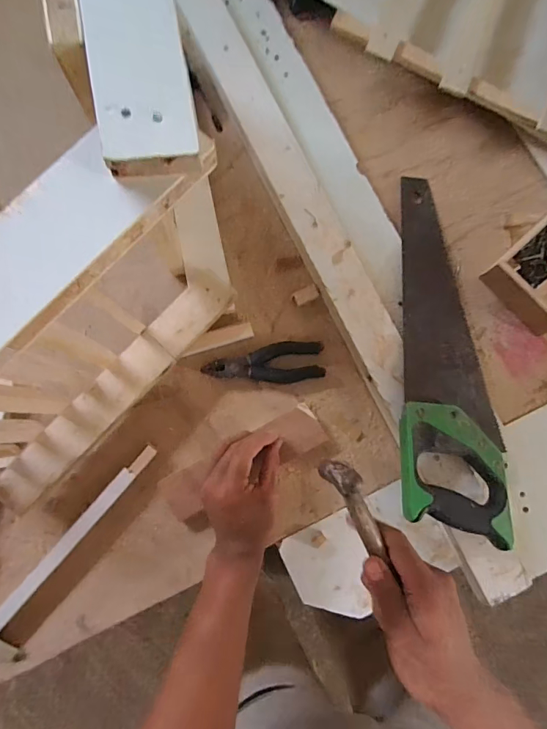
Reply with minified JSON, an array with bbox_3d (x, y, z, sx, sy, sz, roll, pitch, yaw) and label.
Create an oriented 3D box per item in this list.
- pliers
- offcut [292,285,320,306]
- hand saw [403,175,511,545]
[{"bbox_3d":[-0.011,-0.003,0.515,0.142,0.016,0.050,0,83,-1],"label":"pliers"},{"bbox_3d":[0.041,-0.086,0.527,0.033,0.012,0.018,-25,84,-4],"label":"offcut"},{"bbox_3d":[0.193,-0.026,0.497,0.119,0.037,0.444,-1,74,-2],"label":"hand saw"}]

